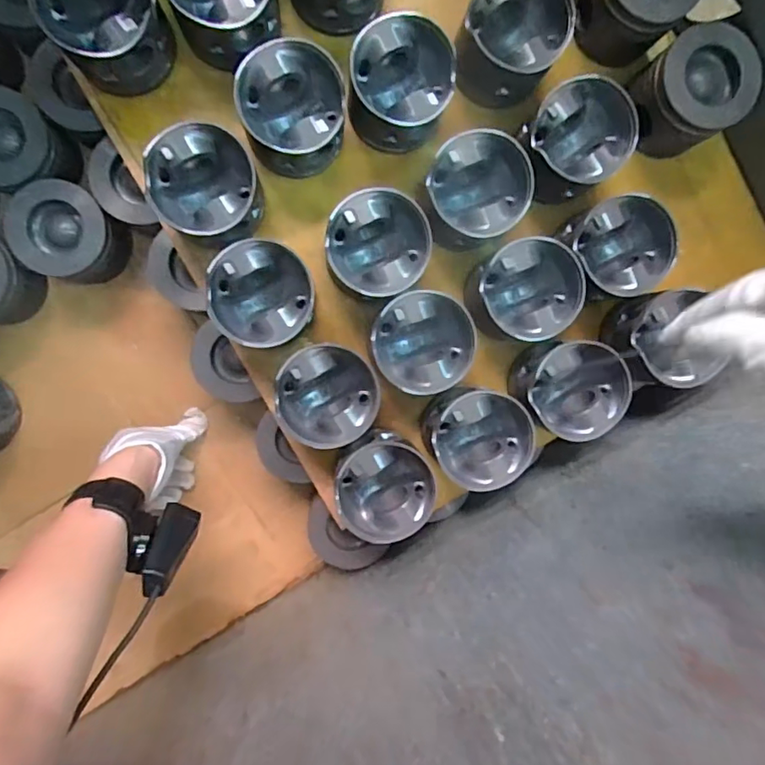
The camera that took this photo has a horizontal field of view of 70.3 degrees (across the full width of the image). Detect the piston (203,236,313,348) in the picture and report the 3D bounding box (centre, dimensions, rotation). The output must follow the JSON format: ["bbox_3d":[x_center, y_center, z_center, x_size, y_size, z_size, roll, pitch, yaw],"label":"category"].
[{"bbox_3d":[-0.107,-0.077,0.488,0.090,0.076,0.088,-2,95,-5],"label":"piston"}]

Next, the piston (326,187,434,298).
[{"bbox_3d":[-0.006,-0.119,0.492,0.086,0.074,0.088,0,95,-5],"label":"piston"}]

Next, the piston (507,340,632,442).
[{"bbox_3d":[0.173,0.004,0.516,0.091,0.072,0.088,0,95,-5],"label":"piston"}]

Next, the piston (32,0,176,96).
[{"bbox_3d":[-0.227,-0.300,0.451,0.086,0.067,0.091,0,95,-5],"label":"piston"}]

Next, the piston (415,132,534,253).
[{"bbox_3d":[0.081,-0.171,0.491,0.087,0.072,0.096,24,92,-7],"label":"piston"}]

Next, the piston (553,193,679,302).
[{"bbox_3d":[0.214,-0.123,0.514,0.089,0.071,0.088,-16,96,-4],"label":"piston"}]

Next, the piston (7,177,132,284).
[{"bbox_3d":[-0.308,-0.145,0.544,0.087,0.074,0.085,0,95,-5],"label":"piston"}]

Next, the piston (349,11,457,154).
[{"bbox_3d":[0.015,-0.262,0.481,0.085,0.076,0.093,0,95,-5],"label":"piston"}]

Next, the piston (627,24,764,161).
[{"bbox_3d":[0.280,-0.266,0.501,0.089,0.073,0.086,0,95,-5],"label":"piston"}]

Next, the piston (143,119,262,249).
[{"bbox_3d":[-0.153,-0.168,0.481,0.089,0.077,0.091,0,95,-5],"label":"piston"}]

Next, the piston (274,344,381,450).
[{"bbox_3d":[-0.050,0.010,0.494,0.086,0.075,0.085,0,95,-5],"label":"piston"}]

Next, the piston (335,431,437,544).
[{"bbox_3d":[0.001,0.094,0.499,0.085,0.050,0.092,0,95,-5],"label":"piston"}]

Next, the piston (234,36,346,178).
[{"bbox_3d":[-0.083,-0.236,0.479,0.097,0.073,0.094,2,94,-5],"label":"piston"}]

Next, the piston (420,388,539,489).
[{"bbox_3d":[0.086,0.050,0.512,0.091,0.066,0.085,0,95,-5],"label":"piston"}]

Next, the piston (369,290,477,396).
[{"bbox_3d":[0.034,-0.037,0.502,0.087,0.067,0.087,0,95,-5],"label":"piston"}]

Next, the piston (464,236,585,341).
[{"bbox_3d":[0.129,-0.084,0.509,0.092,0.077,0.085,0,95,-5],"label":"piston"}]

